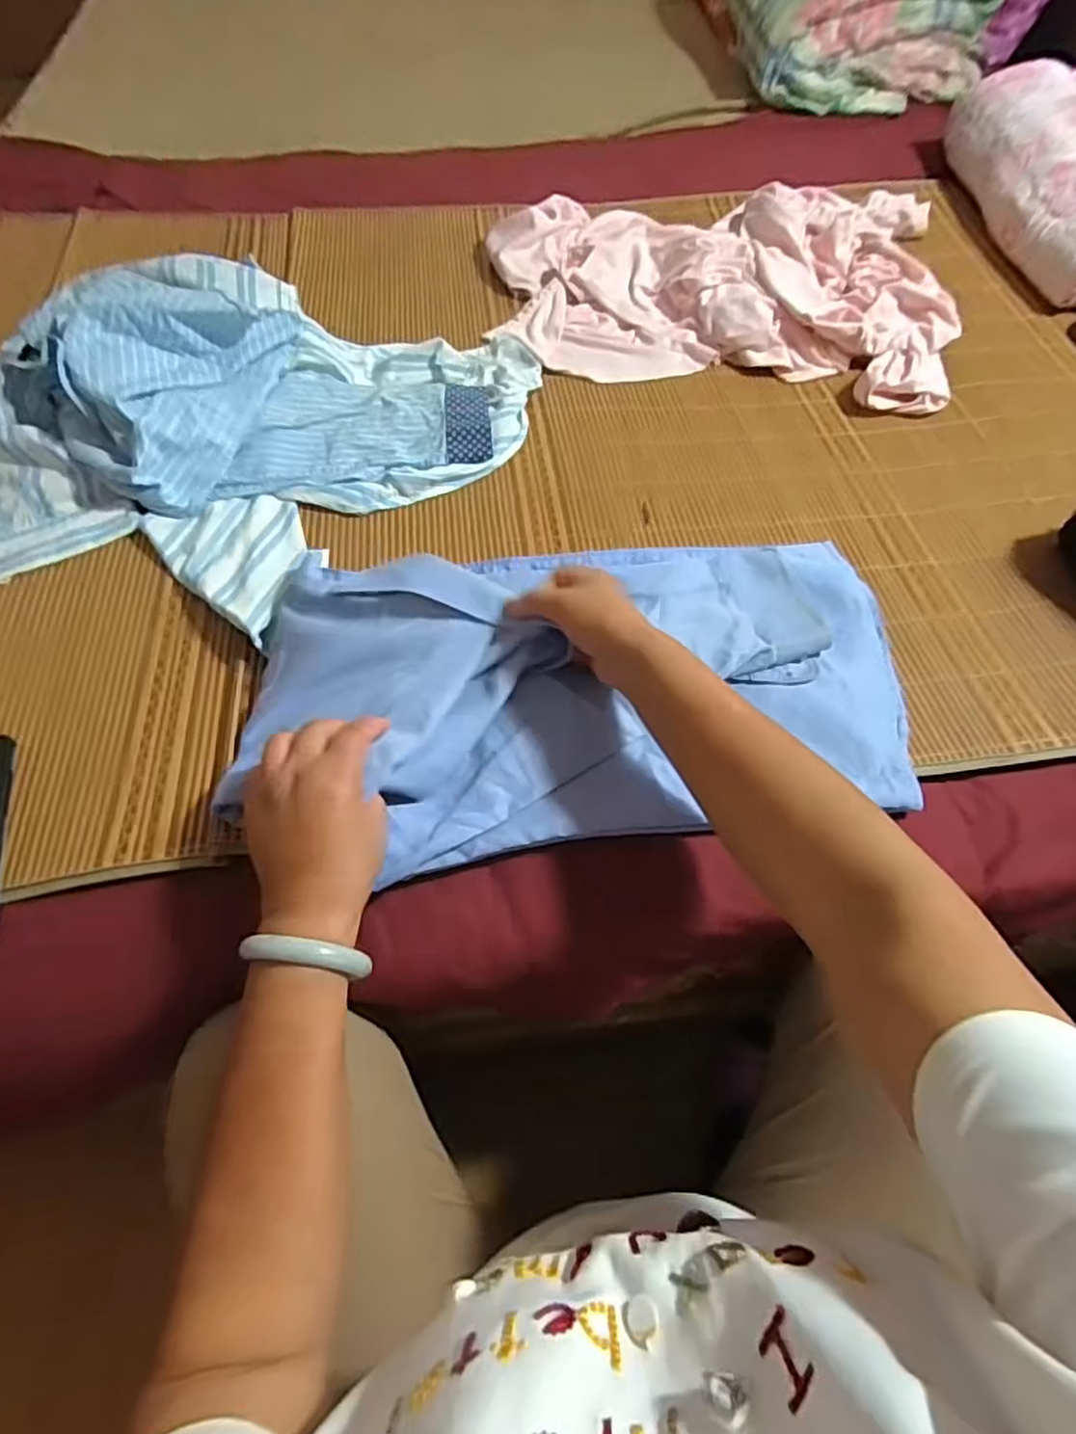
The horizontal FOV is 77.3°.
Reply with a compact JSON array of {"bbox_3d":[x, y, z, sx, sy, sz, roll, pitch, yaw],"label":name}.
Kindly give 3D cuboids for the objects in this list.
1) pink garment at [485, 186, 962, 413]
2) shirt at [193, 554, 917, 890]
[{"bbox_3d":[0.241,-0.580,0.883,0.579,0.067,0.427,7,58,2],"label":"pink garment"},{"bbox_3d":[0.042,-0.037,0.535,0.527,0.050,0.277,-6,58,-6],"label":"shirt"}]

